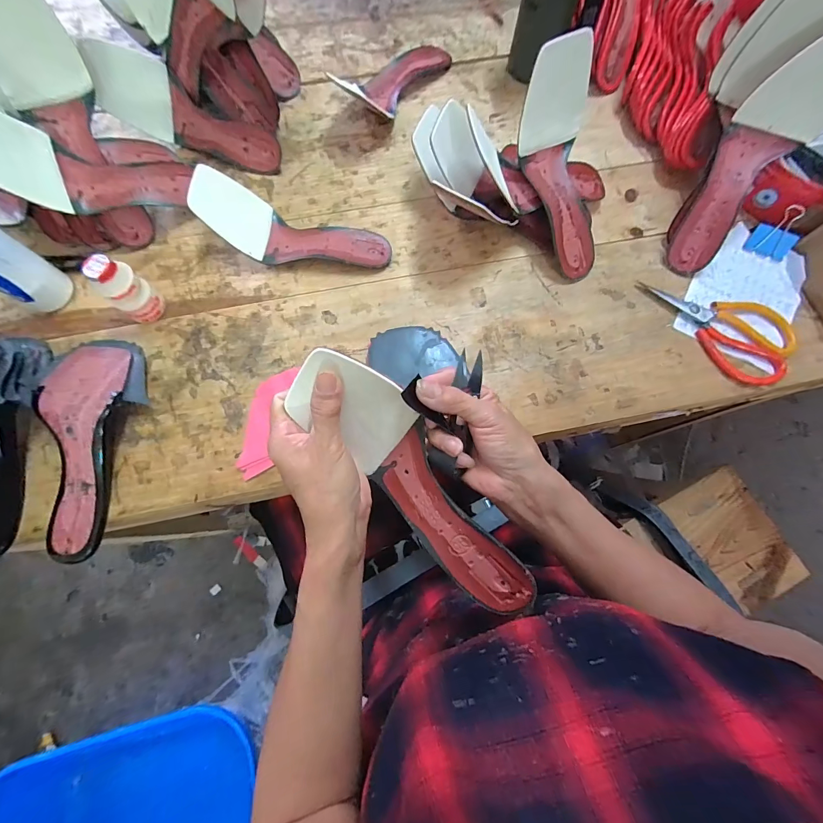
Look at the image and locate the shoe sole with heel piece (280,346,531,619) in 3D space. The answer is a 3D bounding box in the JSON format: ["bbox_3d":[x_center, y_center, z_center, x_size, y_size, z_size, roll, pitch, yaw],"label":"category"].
[{"bbox_3d":[0.001,0.060,0.301,0.071,0.065,0.240,-38,90,-9],"label":"shoe sole with heel piece"}]

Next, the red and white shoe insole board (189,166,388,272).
[{"bbox_3d":[-0.149,-0.232,0.483,0.245,0.047,0.084,11,74,-10],"label":"red and white shoe insole board"}]

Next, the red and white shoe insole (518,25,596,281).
[{"bbox_3d":[0.192,-0.293,0.459,0.101,0.049,0.246,-19,110,-5],"label":"red and white shoe insole"}]

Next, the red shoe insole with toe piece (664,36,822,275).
[{"bbox_3d":[0.401,-0.299,0.441,0.091,0.062,0.267,33,117,9],"label":"red shoe insole with toe piece"}]

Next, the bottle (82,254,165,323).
[{"bbox_3d":[-0.333,-0.141,0.440,0.034,0.085,0.042,36,78,10],"label":"bottle"}]

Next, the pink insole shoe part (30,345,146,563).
[{"bbox_3d":[-0.354,0.026,0.412,0.106,0.048,0.252,-13,74,-3],"label":"pink insole shoe part"}]

